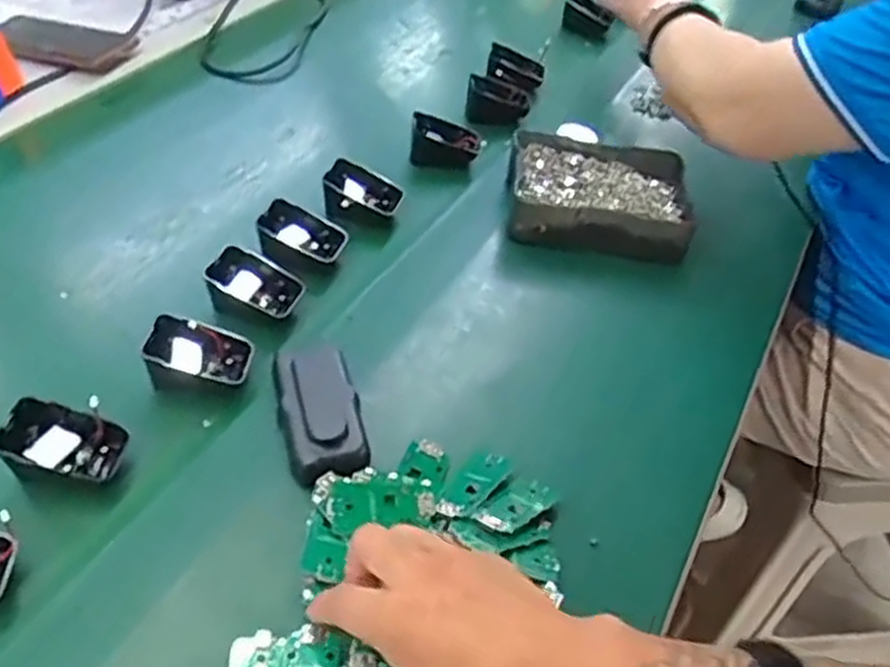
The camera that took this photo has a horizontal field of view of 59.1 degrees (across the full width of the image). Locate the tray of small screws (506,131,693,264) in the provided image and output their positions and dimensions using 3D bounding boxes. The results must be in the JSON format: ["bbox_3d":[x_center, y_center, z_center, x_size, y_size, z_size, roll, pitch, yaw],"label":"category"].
[{"bbox_3d":[0.141,-0.127,0.723,0.163,0.046,0.122,5,44,1],"label":"tray of small screws"}]

